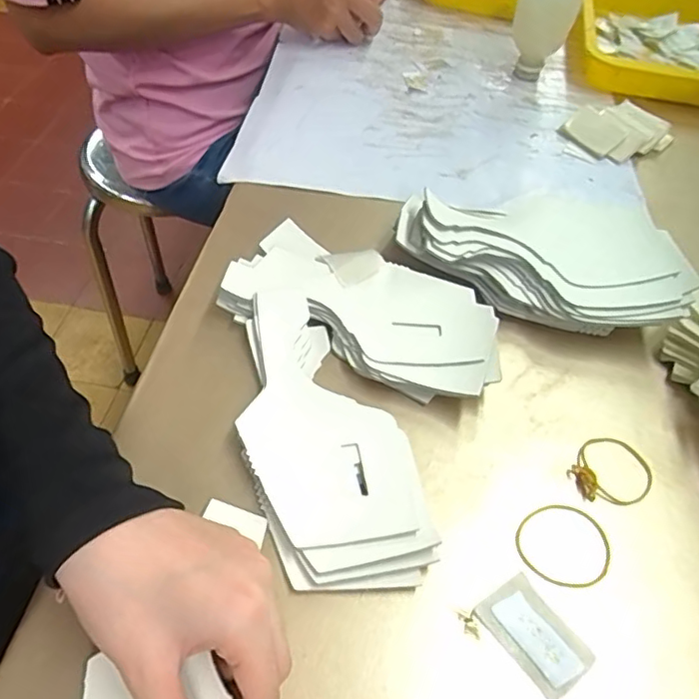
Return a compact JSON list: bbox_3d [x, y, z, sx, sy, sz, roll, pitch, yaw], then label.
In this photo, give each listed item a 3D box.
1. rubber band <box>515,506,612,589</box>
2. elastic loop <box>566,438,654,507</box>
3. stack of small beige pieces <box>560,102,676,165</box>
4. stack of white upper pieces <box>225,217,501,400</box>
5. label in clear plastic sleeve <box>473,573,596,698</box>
[{"bbox_3d":[0.122,0.111,0.326,0.052,0.004,0.048,2,52,-2],"label":"rubber band"},{"bbox_3d":[0.161,0.074,0.352,0.043,0.006,0.047,33,57,21],"label":"elastic loop"},{"bbox_3d":[0.265,-0.217,0.574,0.086,0.021,0.082,-33,60,-25],"label":"stack of small beige pieces"},{"bbox_3d":[0.011,-0.030,0.414,0.198,0.024,0.095,25,55,15],"label":"stack of white upper pieces"},{"bbox_3d":[0.095,0.145,0.295,0.035,0.004,0.052,-29,59,-23],"label":"label in clear plastic sleeve"}]

